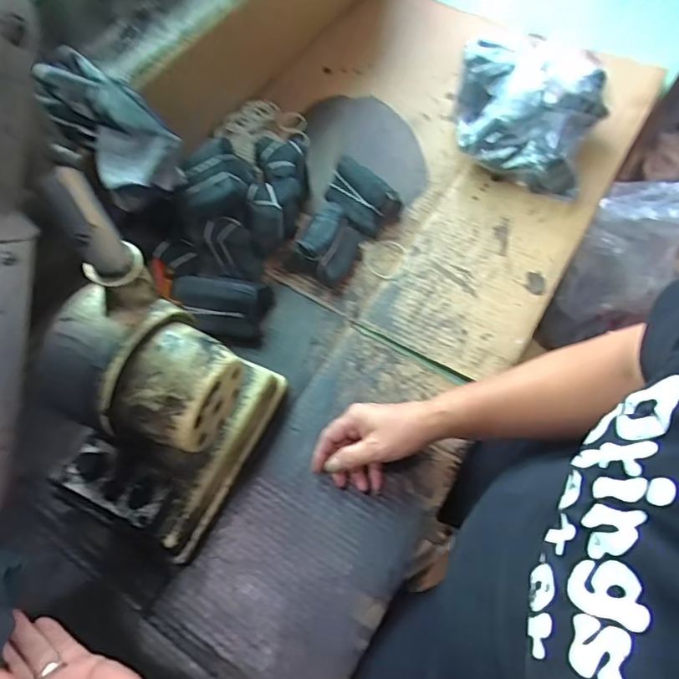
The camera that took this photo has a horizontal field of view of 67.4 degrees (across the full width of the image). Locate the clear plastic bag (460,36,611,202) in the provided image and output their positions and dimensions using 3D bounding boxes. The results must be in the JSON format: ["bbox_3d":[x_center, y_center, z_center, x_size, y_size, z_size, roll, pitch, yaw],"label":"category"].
[{"bbox_3d":[0.265,-0.320,0.734,0.207,0.099,0.181,17,64,9],"label":"clear plastic bag"}]

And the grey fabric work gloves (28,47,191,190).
[{"bbox_3d":[-0.252,-0.230,0.553,0.180,0.064,0.091,44,70,-2],"label":"grey fabric work gloves"}]

